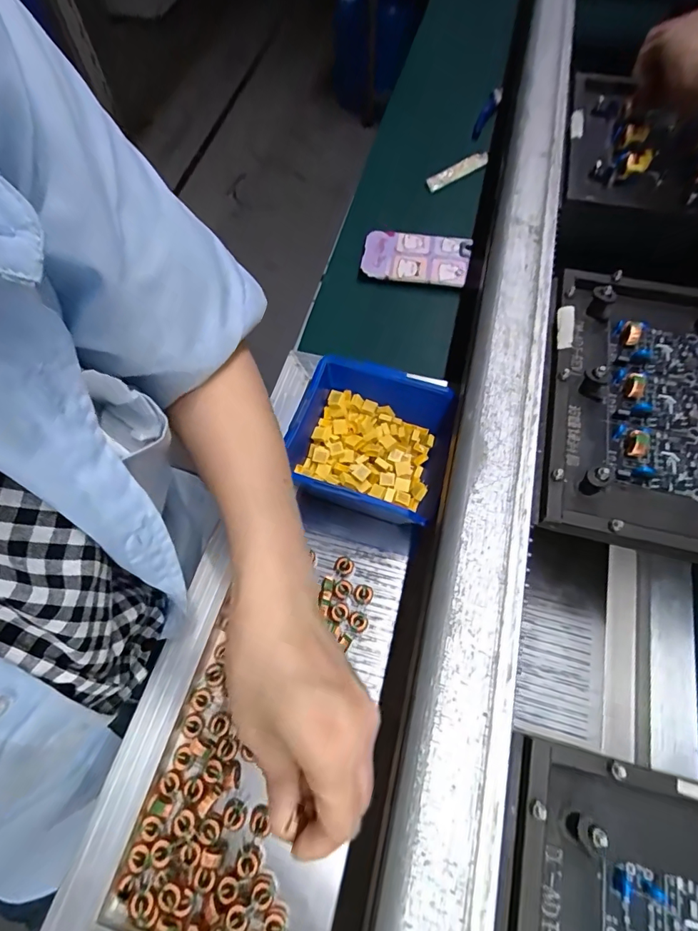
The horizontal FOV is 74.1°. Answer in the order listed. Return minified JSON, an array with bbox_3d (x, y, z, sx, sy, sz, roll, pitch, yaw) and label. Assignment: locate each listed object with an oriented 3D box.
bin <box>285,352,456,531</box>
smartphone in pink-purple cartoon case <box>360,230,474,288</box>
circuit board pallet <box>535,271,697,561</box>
[{"bbox_3d":[0.010,-0.018,0.396,0.127,0.068,0.127,-1,63,1],"label":"bin"},{"bbox_3d":[0.078,-0.239,0.536,0.120,0.016,0.079,7,64,4],"label":"smartphone in pink-purple cartoon case"},{"bbox_3d":[0.245,-0.038,0.312,0.207,0.022,0.219,13,64,8],"label":"circuit board pallet"}]

